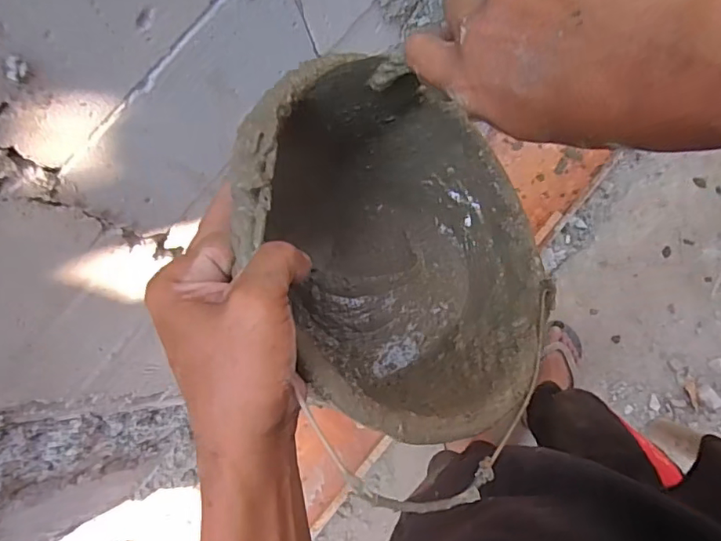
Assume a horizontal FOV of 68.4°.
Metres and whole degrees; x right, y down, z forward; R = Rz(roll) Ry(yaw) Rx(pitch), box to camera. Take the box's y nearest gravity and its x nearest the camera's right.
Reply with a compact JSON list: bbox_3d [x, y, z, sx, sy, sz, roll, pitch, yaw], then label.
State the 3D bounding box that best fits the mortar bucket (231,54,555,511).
[{"bbox_3d":[-0.010,0.008,0.431,0.220,0.283,0.274,-24,88,41],"label":"mortar bucket"}]

